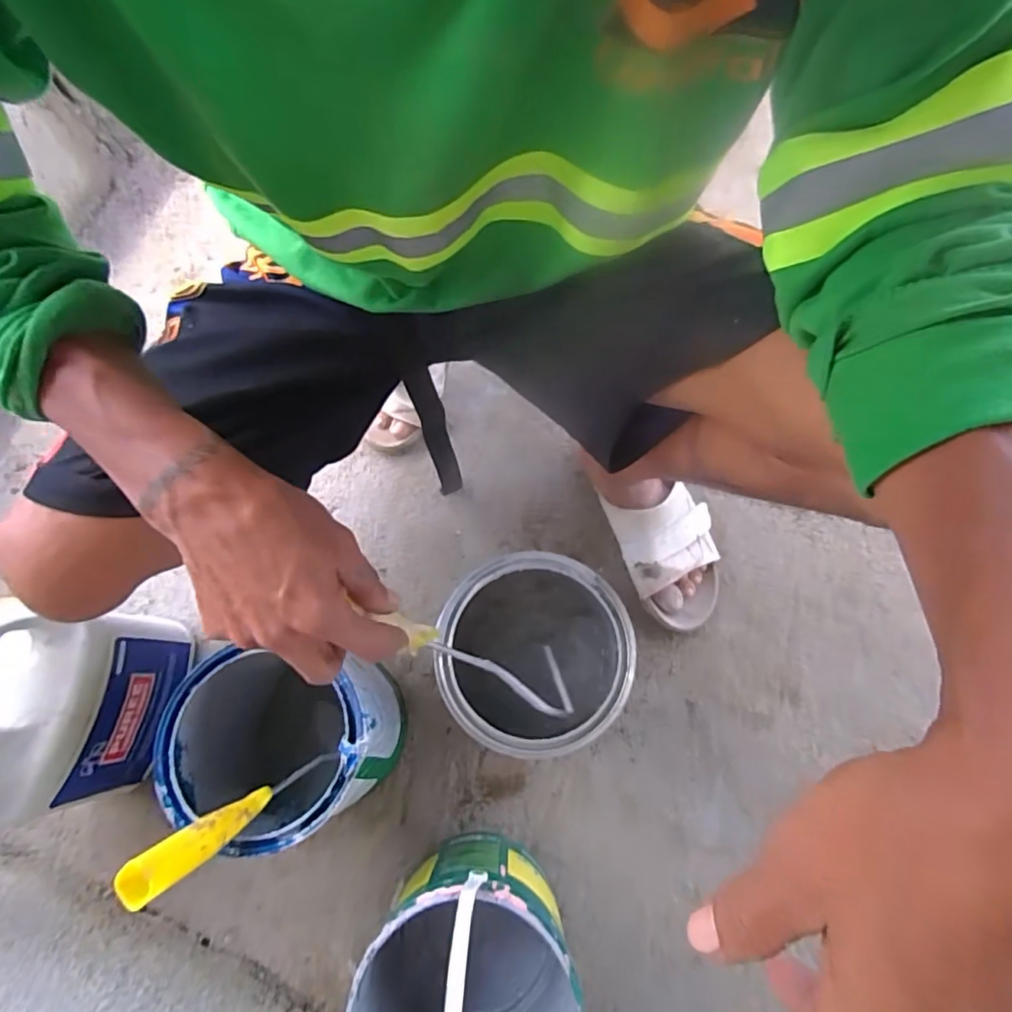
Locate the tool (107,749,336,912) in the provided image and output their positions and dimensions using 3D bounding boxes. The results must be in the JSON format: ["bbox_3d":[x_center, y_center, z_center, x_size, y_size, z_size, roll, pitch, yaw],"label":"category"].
[{"bbox_3d":[-0.207,0.241,0.454,0.024,0.194,0.029,-46,78,13],"label":"tool"}]

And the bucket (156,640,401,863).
[{"bbox_3d":[-0.200,0.220,0.553,0.167,0.204,0.158,17,74,5],"label":"bucket"}]

